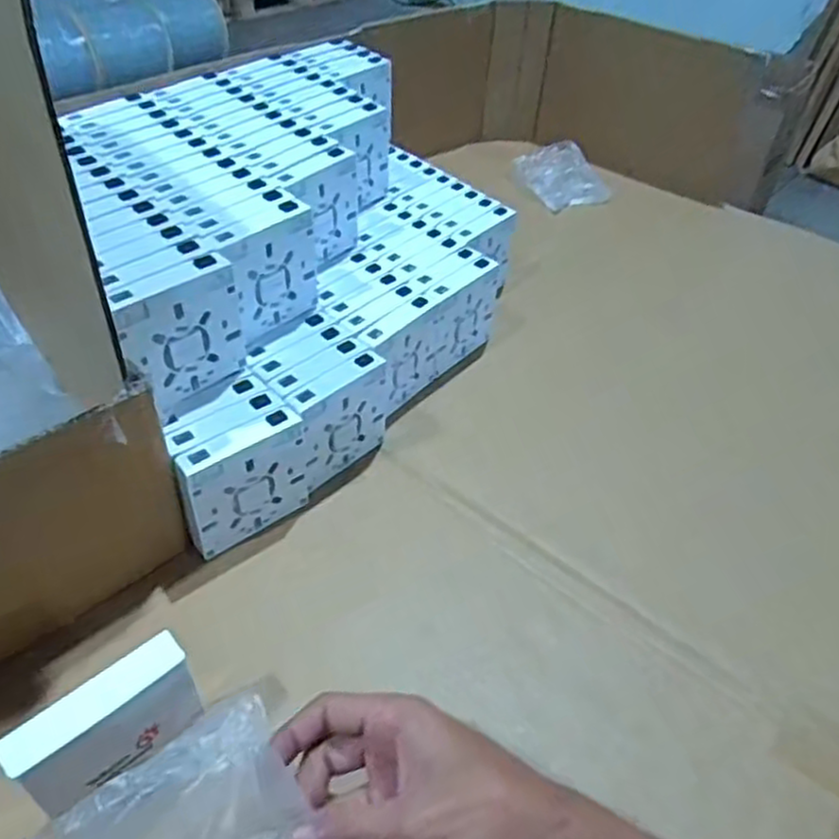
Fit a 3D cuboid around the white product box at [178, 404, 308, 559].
[{"bbox_3d":[-0.119,0.044,0.494,0.090,0.084,0.022,-30,53,-31],"label":"white product box"}]

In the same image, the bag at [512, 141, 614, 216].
[{"bbox_3d":[0.185,-0.320,0.946,0.094,0.015,0.123,-24,57,-8],"label":"bag"}]

